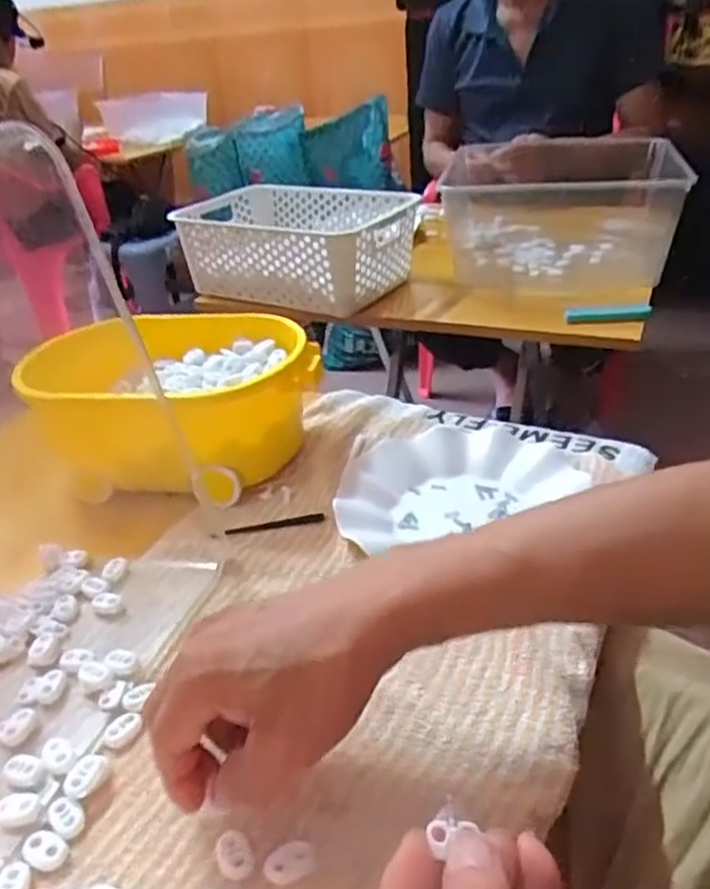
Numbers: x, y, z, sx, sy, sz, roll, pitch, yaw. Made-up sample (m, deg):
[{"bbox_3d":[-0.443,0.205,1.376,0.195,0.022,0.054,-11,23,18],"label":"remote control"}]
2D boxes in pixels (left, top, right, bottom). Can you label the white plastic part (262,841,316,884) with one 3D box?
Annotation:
[{"bbox_3d":[-0.030,0.190,0.326,0.024,0.004,0.016,-14,32,-14],"label":"white plastic part"}]

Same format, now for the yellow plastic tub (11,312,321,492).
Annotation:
[{"bbox_3d":[-0.139,-0.034,0.607,0.227,0.107,0.168,3,32,14],"label":"yellow plastic tub"}]

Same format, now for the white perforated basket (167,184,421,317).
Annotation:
[{"bbox_3d":[-0.084,-0.279,1.003,0.310,0.106,0.190,14,36,29],"label":"white perforated basket"}]

